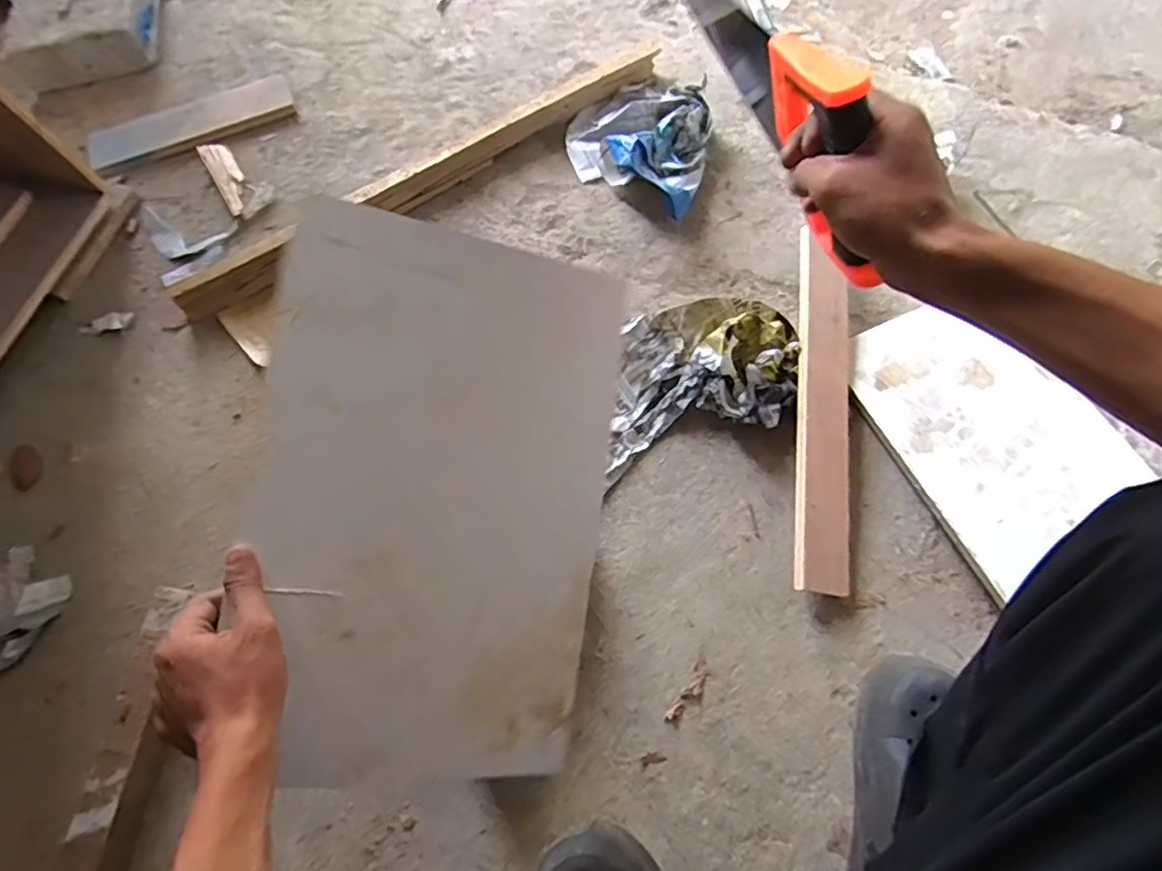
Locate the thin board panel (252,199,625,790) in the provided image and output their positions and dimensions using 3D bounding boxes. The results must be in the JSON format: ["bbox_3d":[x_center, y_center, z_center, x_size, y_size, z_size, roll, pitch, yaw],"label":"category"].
[{"bbox_3d":[-0.101,0.051,0.473,0.259,0.011,0.421,8,85,-25],"label":"thin board panel"}]

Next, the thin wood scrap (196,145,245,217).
[{"bbox_3d":[-0.543,-0.399,0.925,0.041,0.010,0.149,-31,71,-9],"label":"thin wood scrap"}]

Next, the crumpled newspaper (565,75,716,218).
[{"bbox_3d":[0.096,-0.448,0.885,0.236,0.075,0.203,33,74,13],"label":"crumpled newspaper"}]

